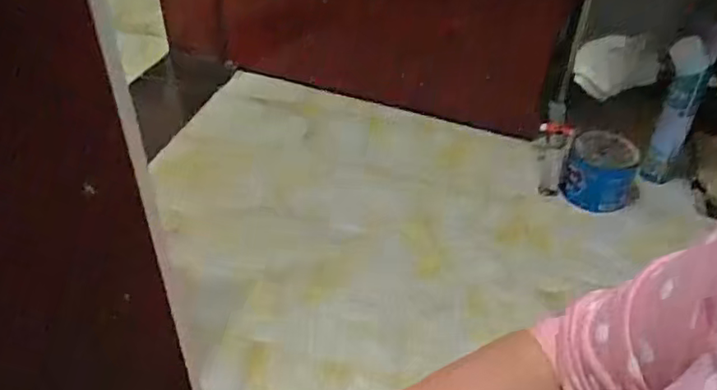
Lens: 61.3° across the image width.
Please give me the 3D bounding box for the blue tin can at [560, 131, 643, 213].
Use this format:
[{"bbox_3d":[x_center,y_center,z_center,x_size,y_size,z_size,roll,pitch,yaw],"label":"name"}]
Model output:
[{"bbox_3d":[0.568,-0.053,1.430,0.161,0.130,0.161,1,38,0],"label":"blue tin can"}]

